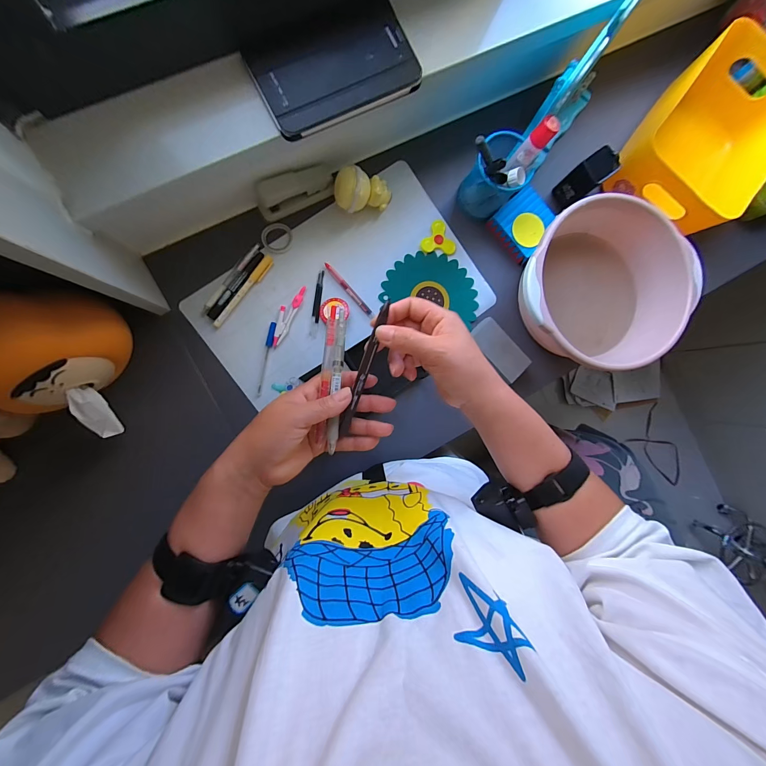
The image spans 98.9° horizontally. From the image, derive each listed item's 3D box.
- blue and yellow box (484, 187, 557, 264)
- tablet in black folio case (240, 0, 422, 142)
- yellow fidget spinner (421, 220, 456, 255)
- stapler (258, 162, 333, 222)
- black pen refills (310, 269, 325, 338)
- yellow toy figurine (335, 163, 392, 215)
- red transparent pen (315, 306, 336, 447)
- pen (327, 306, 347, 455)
[{"bbox_3d":[0.250,-0.280,0.576,0.094,0.044,0.095,-44,94,-5],"label":"blue and yellow box"},{"bbox_3d":[-0.059,-0.386,0.401,0.192,0.019,0.125,-28,93,-6],"label":"tablet in black folio case"},{"bbox_3d":[0.098,-0.255,0.571,0.059,0.007,0.056,3,89,-7],"label":"yellow fidget spinner"},{"bbox_3d":[-0.135,-0.302,0.514,0.125,0.048,0.040,-28,93,-6],"label":"stapler"},{"bbox_3d":[-0.109,-0.132,0.546,0.012,0.007,0.110,8,89,-7],"label":"black pen refills"},{"bbox_3d":[-0.030,-0.305,0.524,0.093,0.054,0.049,-8,90,-7],"label":"yellow toy figurine"},{"bbox_3d":[-0.057,-0.007,0.332,0.011,0.007,0.137,5,92,-7],"label":"red transparent pen"},{"bbox_3d":[-0.047,-0.003,0.335,0.012,0.007,0.147,4,89,-7],"label":"pen"}]

